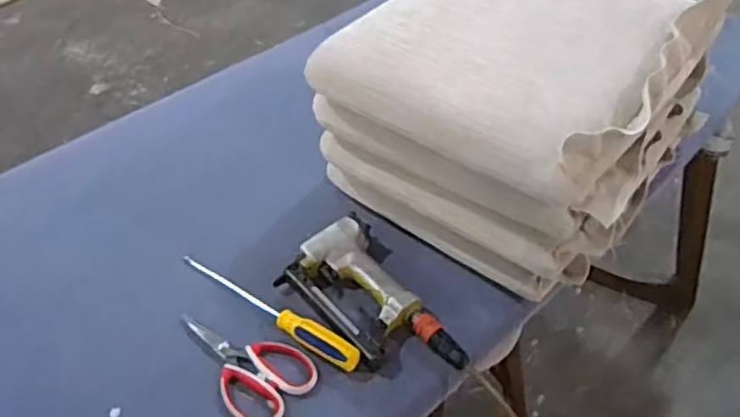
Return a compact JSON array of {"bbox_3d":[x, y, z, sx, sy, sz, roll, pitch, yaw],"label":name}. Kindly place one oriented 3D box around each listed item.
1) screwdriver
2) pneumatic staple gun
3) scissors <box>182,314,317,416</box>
[{"bbox_3d":[-0.134,0.119,0.808,0.302,0.025,0.033,27,51,29],"label":"screwdriver"},{"bbox_3d":[0.012,0.109,0.783,0.128,0.043,0.246,-35,51,-29],"label":"pneumatic staple gun"},{"bbox_3d":[-0.152,0.172,0.756,0.186,0.010,0.097,31,53,32],"label":"scissors"}]

